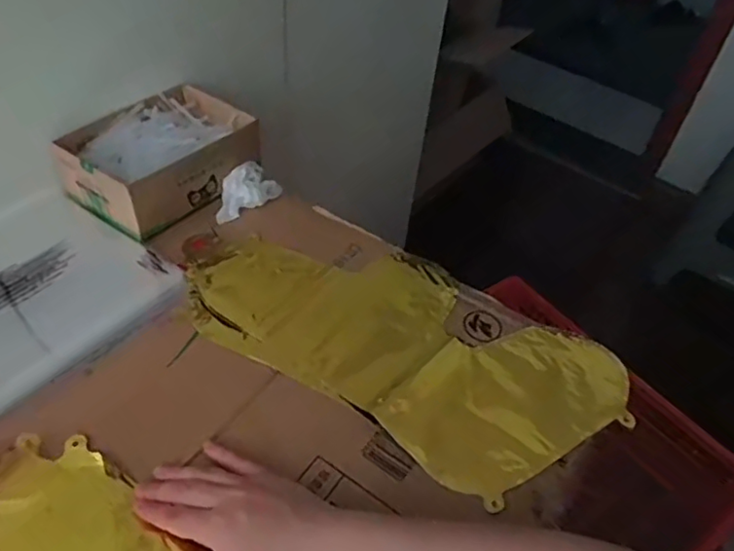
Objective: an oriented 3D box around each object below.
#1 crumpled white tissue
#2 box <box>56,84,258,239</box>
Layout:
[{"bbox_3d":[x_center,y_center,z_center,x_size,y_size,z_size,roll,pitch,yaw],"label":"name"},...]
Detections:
[{"bbox_3d":[-0.139,-0.095,0.677,0.047,0.032,0.080,35,52,26],"label":"crumpled white tissue"},{"bbox_3d":[-0.227,-0.133,0.675,0.138,0.070,0.189,29,49,21],"label":"box"}]

